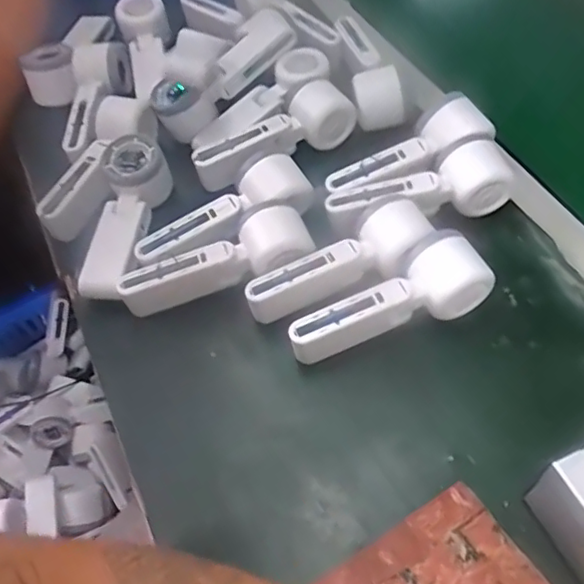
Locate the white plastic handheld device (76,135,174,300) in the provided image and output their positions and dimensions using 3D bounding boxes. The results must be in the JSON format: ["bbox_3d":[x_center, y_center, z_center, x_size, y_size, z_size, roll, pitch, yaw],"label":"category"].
[{"bbox_3d":[-0.158,-0.068,0.567,0.060,0.043,0.160,9,71,11],"label":"white plastic handheld device"}]

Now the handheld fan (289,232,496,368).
[{"bbox_3d":[0.075,0.006,0.496,0.165,0.062,0.054,-16,55,-6],"label":"handheld fan"}]

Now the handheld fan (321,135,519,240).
[{"bbox_3d":[0.114,-0.091,0.552,0.168,0.052,0.052,-13,55,-4],"label":"handheld fan"}]

